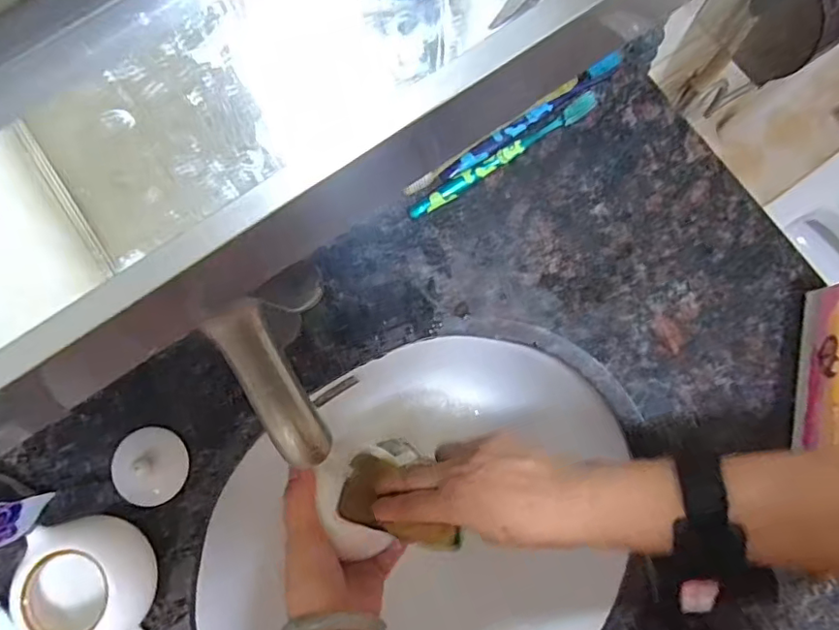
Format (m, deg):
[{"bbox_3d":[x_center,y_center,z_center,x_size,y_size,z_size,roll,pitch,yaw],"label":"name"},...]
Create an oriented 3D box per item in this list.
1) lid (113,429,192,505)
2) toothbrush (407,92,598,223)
[{"bbox_3d":[-0.208,0.116,0.424,0.057,0.019,0.057,-14,80,-3],"label":"lid"},{"bbox_3d":[0.072,-0.133,0.469,0.184,0.014,0.015,-33,81,-6],"label":"toothbrush"}]

